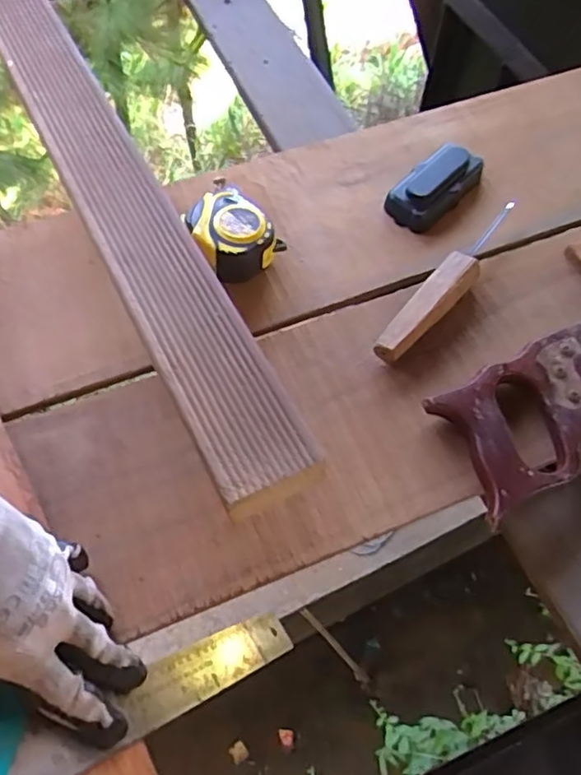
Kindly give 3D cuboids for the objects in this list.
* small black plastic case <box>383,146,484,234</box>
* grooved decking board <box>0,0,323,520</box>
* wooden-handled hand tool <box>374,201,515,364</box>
[{"bbox_3d":[0.140,-0.198,0.595,0.049,0.029,0.107,37,66,18],"label":"small black plastic case"},{"bbox_3d":[-0.349,-0.513,0.668,0.062,0.028,1.444,-25,64,-14],"label":"grooved decking board"},{"bbox_3d":[0.143,-0.097,0.536,0.032,0.028,0.214,33,64,16],"label":"wooden-handled hand tool"}]

